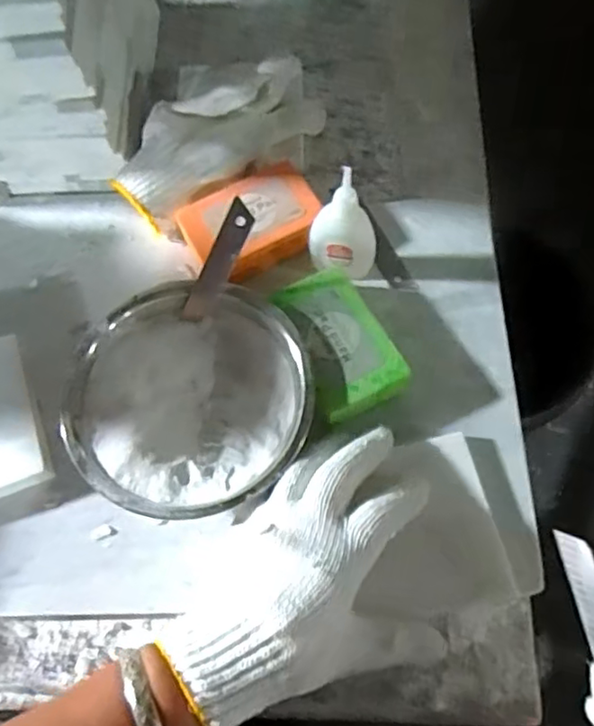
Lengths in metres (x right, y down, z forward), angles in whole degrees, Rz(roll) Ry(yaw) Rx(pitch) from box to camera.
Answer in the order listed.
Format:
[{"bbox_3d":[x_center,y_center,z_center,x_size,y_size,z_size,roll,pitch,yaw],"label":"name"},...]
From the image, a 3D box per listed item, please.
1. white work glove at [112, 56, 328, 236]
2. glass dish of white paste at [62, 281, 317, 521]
[{"bbox_3d":[-0.056,-0.176,0.485,0.183,0.052,0.083,-35,72,-13],"label":"white work glove"},{"bbox_3d":[-0.067,0.023,0.408,0.150,0.044,0.148,2,68,0],"label":"glass dish of white paste"}]

